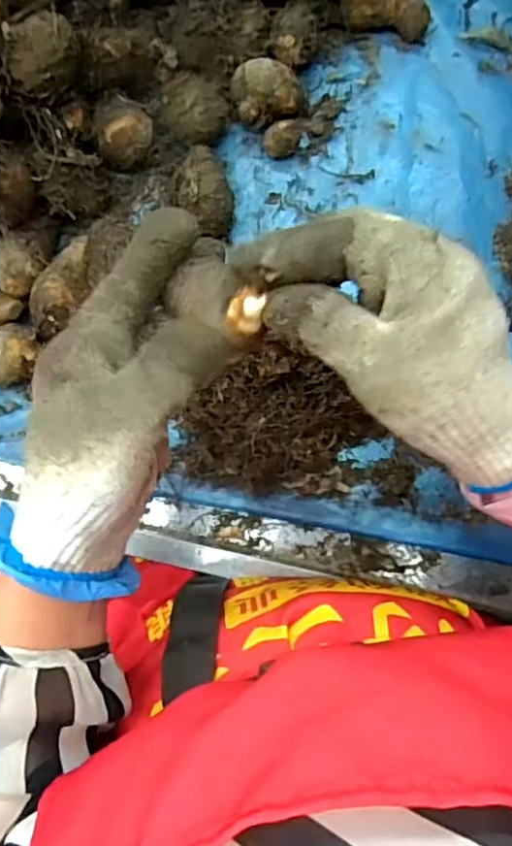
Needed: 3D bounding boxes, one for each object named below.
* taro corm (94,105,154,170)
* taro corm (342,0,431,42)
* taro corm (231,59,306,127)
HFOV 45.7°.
[{"bbox_3d":[-0.097,-0.211,0.455,0.039,0.034,0.037,-8,86,3],"label":"taro corm"},{"bbox_3d":[0.097,-0.308,0.451,0.066,0.024,0.031,10,87,-8],"label":"taro corm"},{"bbox_3d":[0.008,-0.246,0.454,0.050,0.036,0.041,-17,85,2],"label":"taro corm"}]

